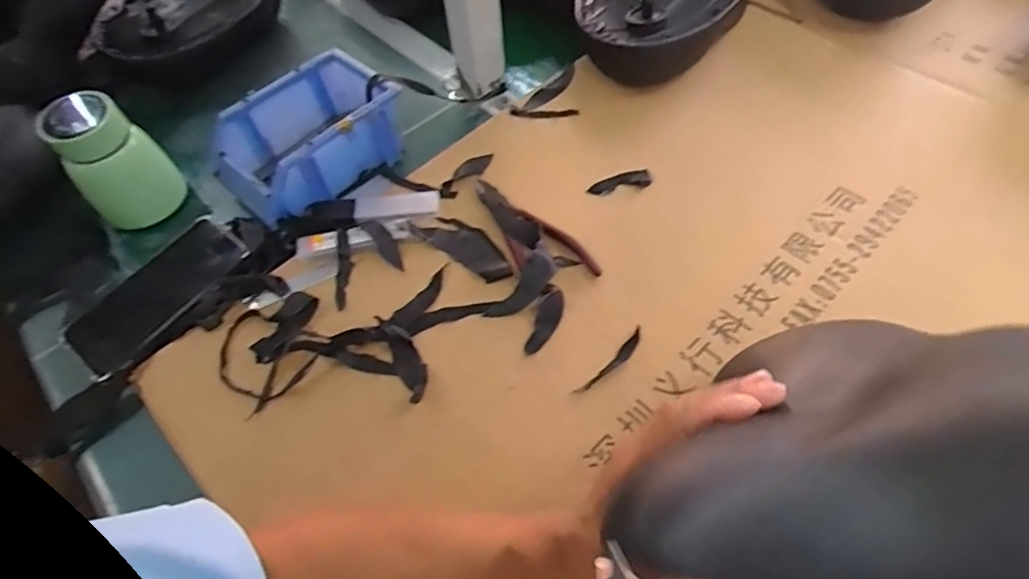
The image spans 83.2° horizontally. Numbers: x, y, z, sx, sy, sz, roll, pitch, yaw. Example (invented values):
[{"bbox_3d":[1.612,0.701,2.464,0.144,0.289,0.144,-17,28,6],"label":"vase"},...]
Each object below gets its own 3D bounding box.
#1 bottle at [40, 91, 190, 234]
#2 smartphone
[{"bbox_3d":[-0.387,-0.124,0.562,0.081,0.114,0.068,-37,61,-19],"label":"bottle"},{"bbox_3d":[-0.327,0.003,0.529,0.083,0.016,0.159,32,64,23],"label":"smartphone"}]

